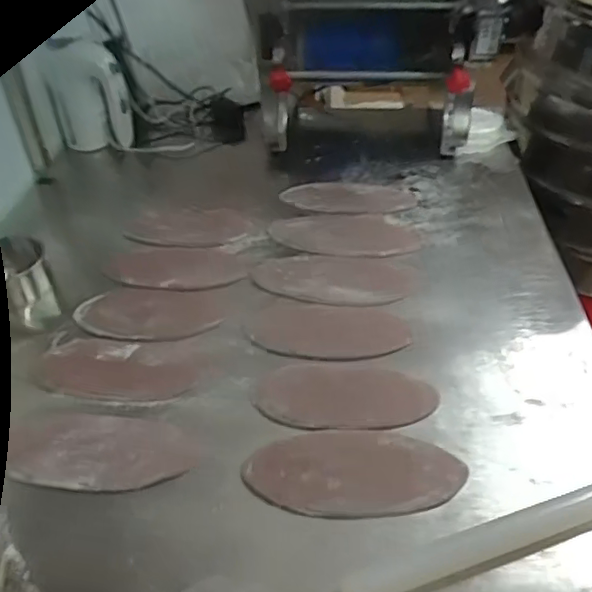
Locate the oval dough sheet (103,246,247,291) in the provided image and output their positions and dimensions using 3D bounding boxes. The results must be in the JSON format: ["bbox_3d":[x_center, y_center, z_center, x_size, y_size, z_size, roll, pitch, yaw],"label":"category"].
[{"bbox_3d":[-0.157,-0.041,0.769,0.175,0.009,0.088,3,40,5],"label":"oval dough sheet"}]

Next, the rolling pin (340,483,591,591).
[{"bbox_3d":[0.189,0.187,0.485,0.318,0.024,0.028,-13,42,-13],"label":"rolling pin"}]

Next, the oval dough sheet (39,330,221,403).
[{"bbox_3d":[-0.182,0.076,0.646,0.188,0.009,0.091,0,40,2],"label":"oval dough sheet"}]

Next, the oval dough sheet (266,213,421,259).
[{"bbox_3d":[0.068,-0.087,0.828,0.202,0.005,0.103,1,40,2],"label":"oval dough sheet"}]

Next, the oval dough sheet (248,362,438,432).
[{"bbox_3d":[0.050,0.100,0.609,0.181,0.004,0.090,-1,40,1],"label":"oval dough sheet"}]

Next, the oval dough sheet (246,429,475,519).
[{"bbox_3d":[0.053,0.159,0.539,0.193,0.005,0.085,-1,40,0],"label":"oval dough sheet"}]

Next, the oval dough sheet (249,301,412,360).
[{"bbox_3d":[0.039,0.039,0.683,0.178,0.004,0.088,4,41,6],"label":"oval dough sheet"}]

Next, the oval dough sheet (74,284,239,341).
[{"bbox_3d":[-0.165,0.017,0.711,0.186,0.008,0.091,-3,40,-2],"label":"oval dough sheet"}]

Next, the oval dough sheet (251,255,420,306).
[{"bbox_3d":[0.053,-0.021,0.756,0.208,0.007,0.096,-1,40,1],"label":"oval dough sheet"}]

